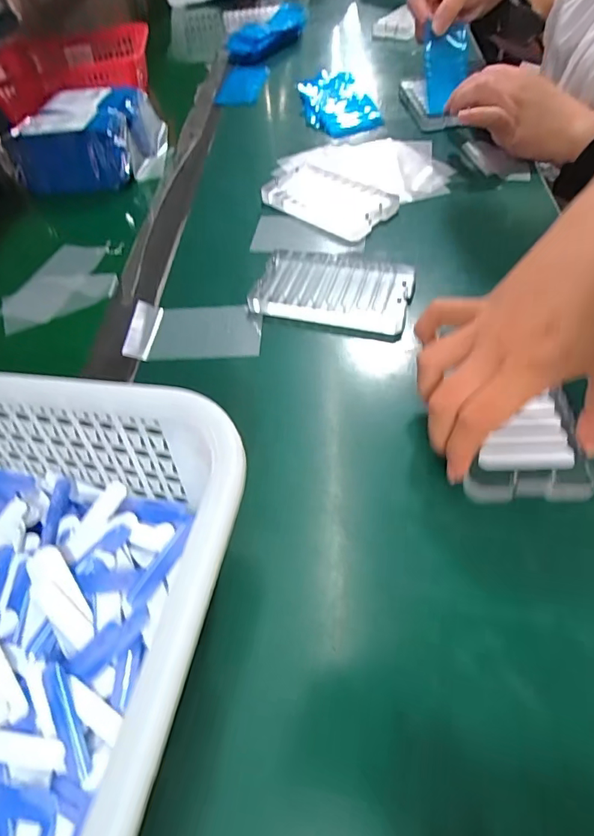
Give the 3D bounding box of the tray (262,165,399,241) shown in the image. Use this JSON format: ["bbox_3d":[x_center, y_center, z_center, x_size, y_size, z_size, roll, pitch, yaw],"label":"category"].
[{"bbox_3d":[0.030,-0.215,0.454,0.128,0.018,0.068,33,64,26],"label":"tray"}]

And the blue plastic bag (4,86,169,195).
[{"bbox_3d":[-0.239,-0.320,0.532,0.155,0.061,0.116,0,52,1],"label":"blue plastic bag"}]

